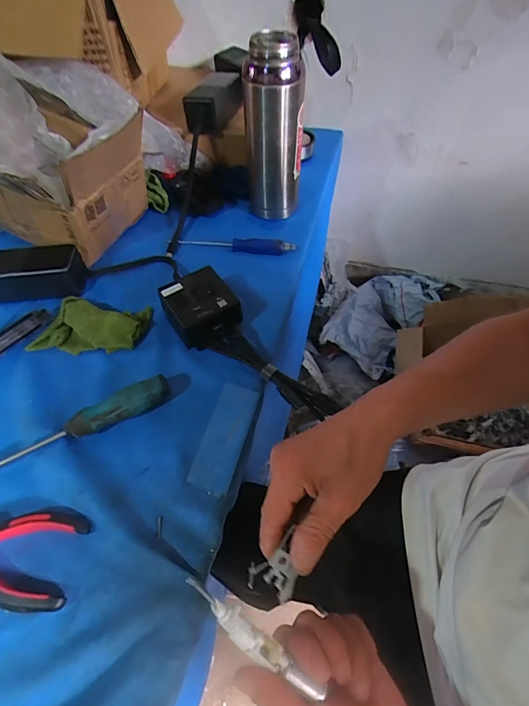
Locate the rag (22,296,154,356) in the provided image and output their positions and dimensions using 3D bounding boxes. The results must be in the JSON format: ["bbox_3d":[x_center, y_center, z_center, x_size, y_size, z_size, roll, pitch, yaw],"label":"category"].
[{"bbox_3d":[-0.215,-0.036,0.462,0.129,0.025,0.077,8,55,7],"label":"rag"}]

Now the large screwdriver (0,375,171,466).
[{"bbox_3d":[-0.213,0.085,0.369,0.247,0.031,0.026,-23,56,-14],"label":"large screwdriver"}]

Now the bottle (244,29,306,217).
[{"bbox_3d":[0.013,-0.306,0.528,0.076,0.216,0.060,-4,54,-1],"label":"bottle"}]

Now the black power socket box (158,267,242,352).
[{"bbox_3d":[-0.077,-0.050,0.449,0.075,0.048,0.084,-30,58,-19],"label":"black power socket box"}]

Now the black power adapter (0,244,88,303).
[{"bbox_3d":[-0.311,-0.106,0.496,0.132,0.051,0.059,-8,54,-4],"label":"black power adapter"}]

